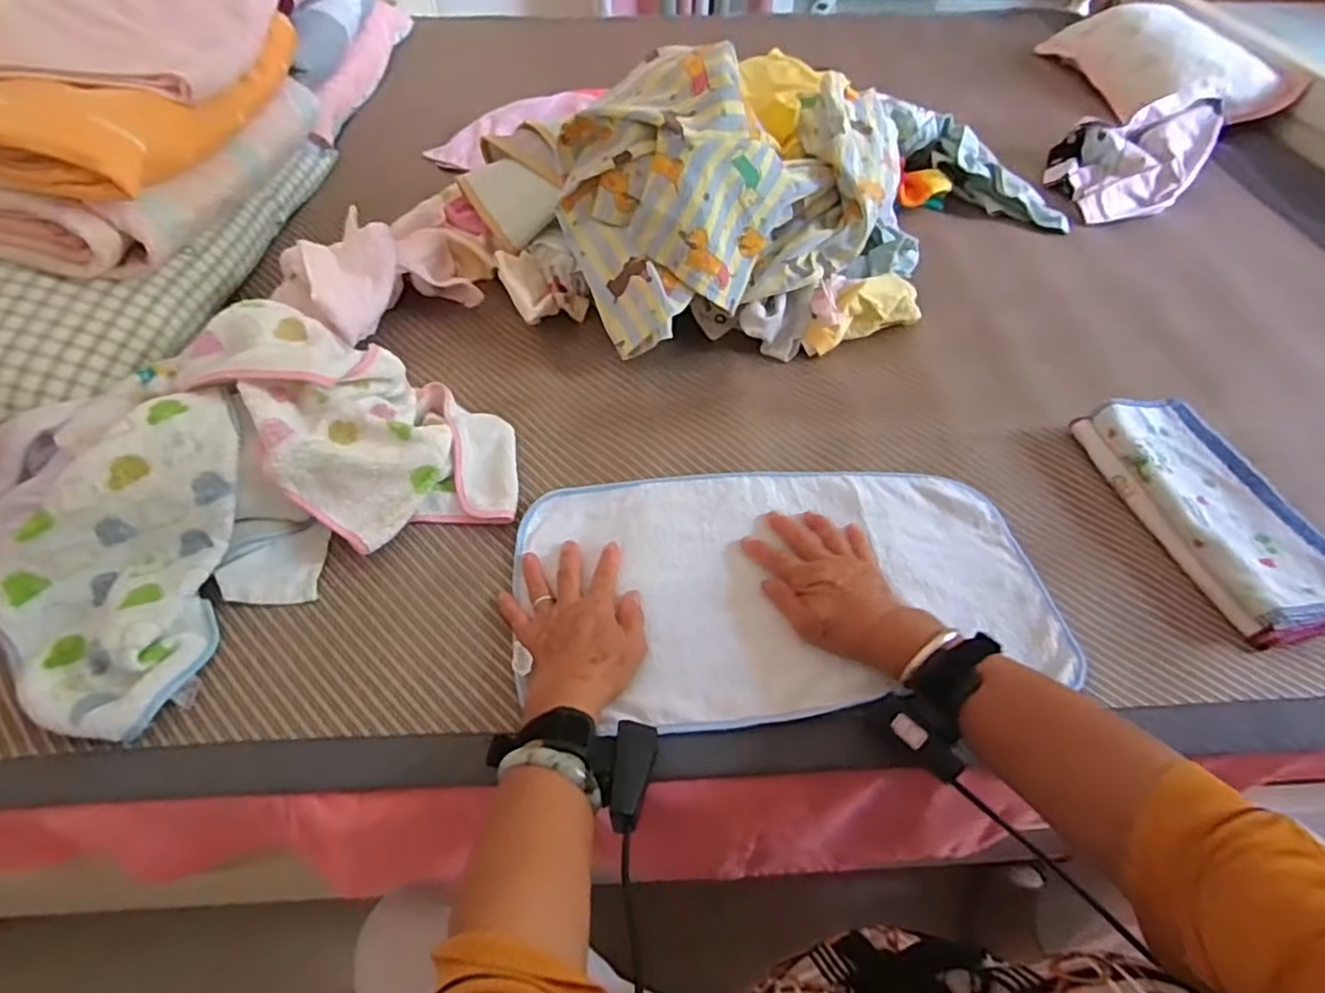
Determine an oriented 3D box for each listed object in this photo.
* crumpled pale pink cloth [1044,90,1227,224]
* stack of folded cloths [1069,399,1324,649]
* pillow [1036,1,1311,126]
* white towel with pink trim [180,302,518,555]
[{"bbox_3d":[0.714,-0.522,1.006,0.199,0.098,0.284,28,56,20],"label":"crumpled pale pink cloth"},{"bbox_3d":[0.512,0.012,0.612,0.108,0.043,0.255,-9,52,-7],"label":"stack of folded cloths"},{"bbox_3d":[0.903,-0.809,1.194,0.233,0.096,0.428,-4,52,-4],"label":"pillow"},{"bbox_3d":[-0.291,-0.078,0.629,0.311,0.126,0.187,32,58,23],"label":"white towel with pink trim"}]

